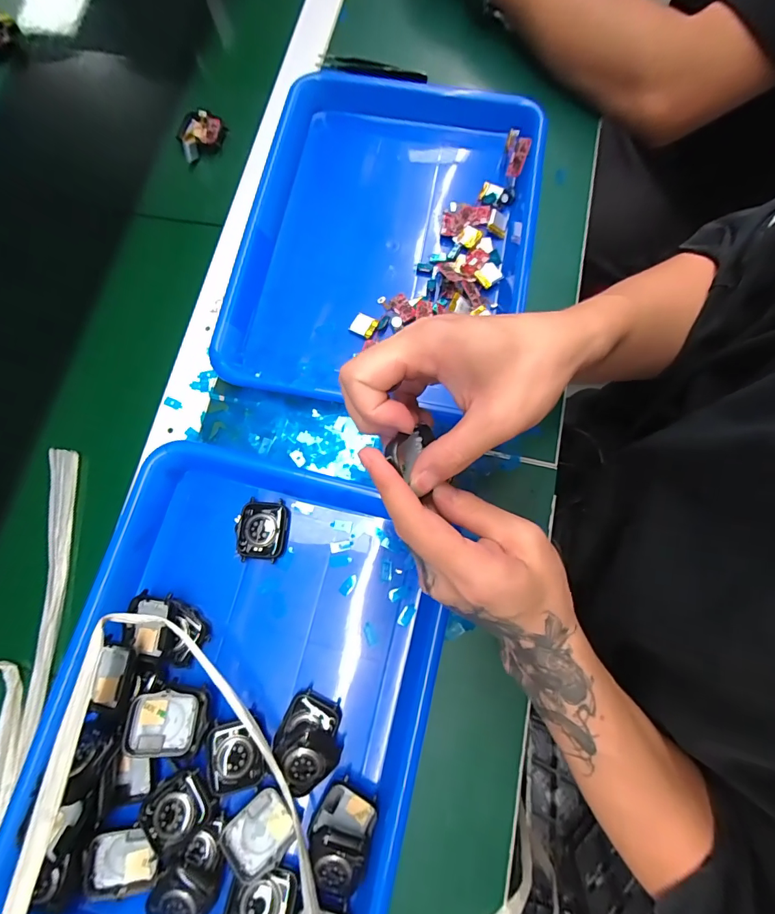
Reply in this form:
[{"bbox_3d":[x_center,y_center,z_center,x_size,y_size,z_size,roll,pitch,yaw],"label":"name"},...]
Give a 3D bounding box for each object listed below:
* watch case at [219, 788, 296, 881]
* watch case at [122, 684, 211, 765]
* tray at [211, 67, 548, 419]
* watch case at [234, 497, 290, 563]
[{"bbox_3d":[-0.085,0.248,0.276,0.040,0.007,0.035,-35,71,-29],"label":"watch case"},{"bbox_3d":[-0.148,0.178,0.279,0.048,0.013,0.042,11,76,3],"label":"watch case"},{"bbox_3d":[0.005,-0.213,0.383,0.257,0.033,0.348,10,76,2],"label":"tray"},{"bbox_3d":[-0.099,0.057,0.326,0.041,0.012,0.045,2,76,0],"label":"watch case"}]

